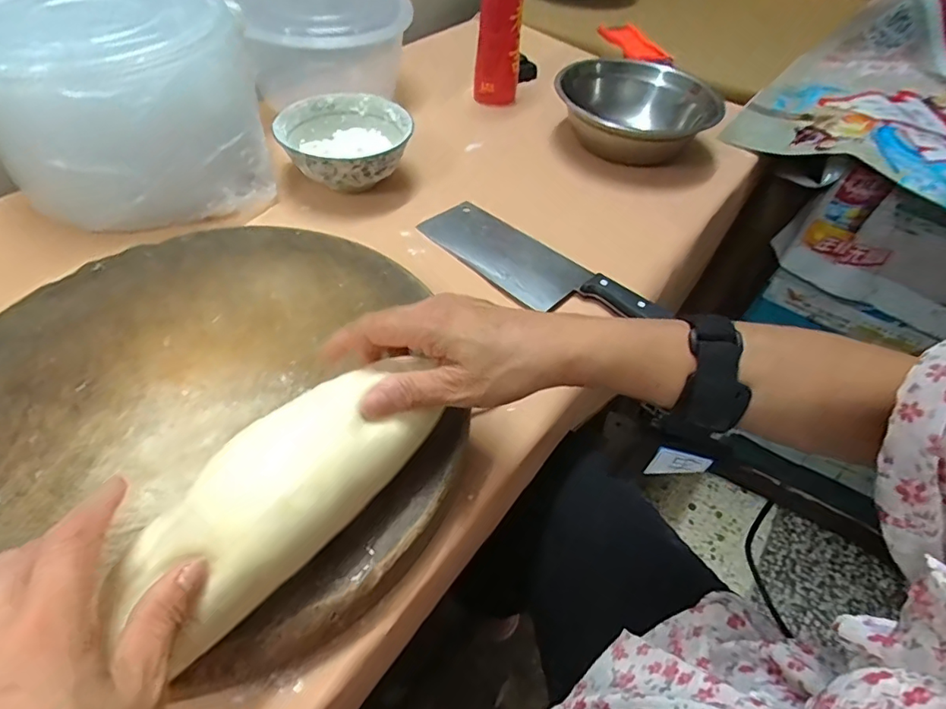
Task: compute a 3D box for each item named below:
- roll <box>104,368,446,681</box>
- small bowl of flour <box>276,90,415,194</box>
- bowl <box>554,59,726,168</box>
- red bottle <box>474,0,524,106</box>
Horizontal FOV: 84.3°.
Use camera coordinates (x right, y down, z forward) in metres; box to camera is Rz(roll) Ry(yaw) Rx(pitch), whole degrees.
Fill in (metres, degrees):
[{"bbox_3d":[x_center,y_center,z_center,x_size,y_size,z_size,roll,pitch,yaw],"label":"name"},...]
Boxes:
[{"bbox_3d":[-0.093,0.070,0.263,0.057,0.050,0.160,38,63,25],"label":"roll"},{"bbox_3d":[-0.145,-0.234,0.595,0.137,0.063,0.137,2,49,-3],"label":"small bowl of flour"},{"bbox_3d":[0.205,-0.313,0.685,0.184,0.077,0.186,2,49,-3],"label":"bowl"},{"bbox_3d":[0.035,-0.460,0.694,0.064,0.209,0.057,1,49,-4],"label":"red bottle"}]

